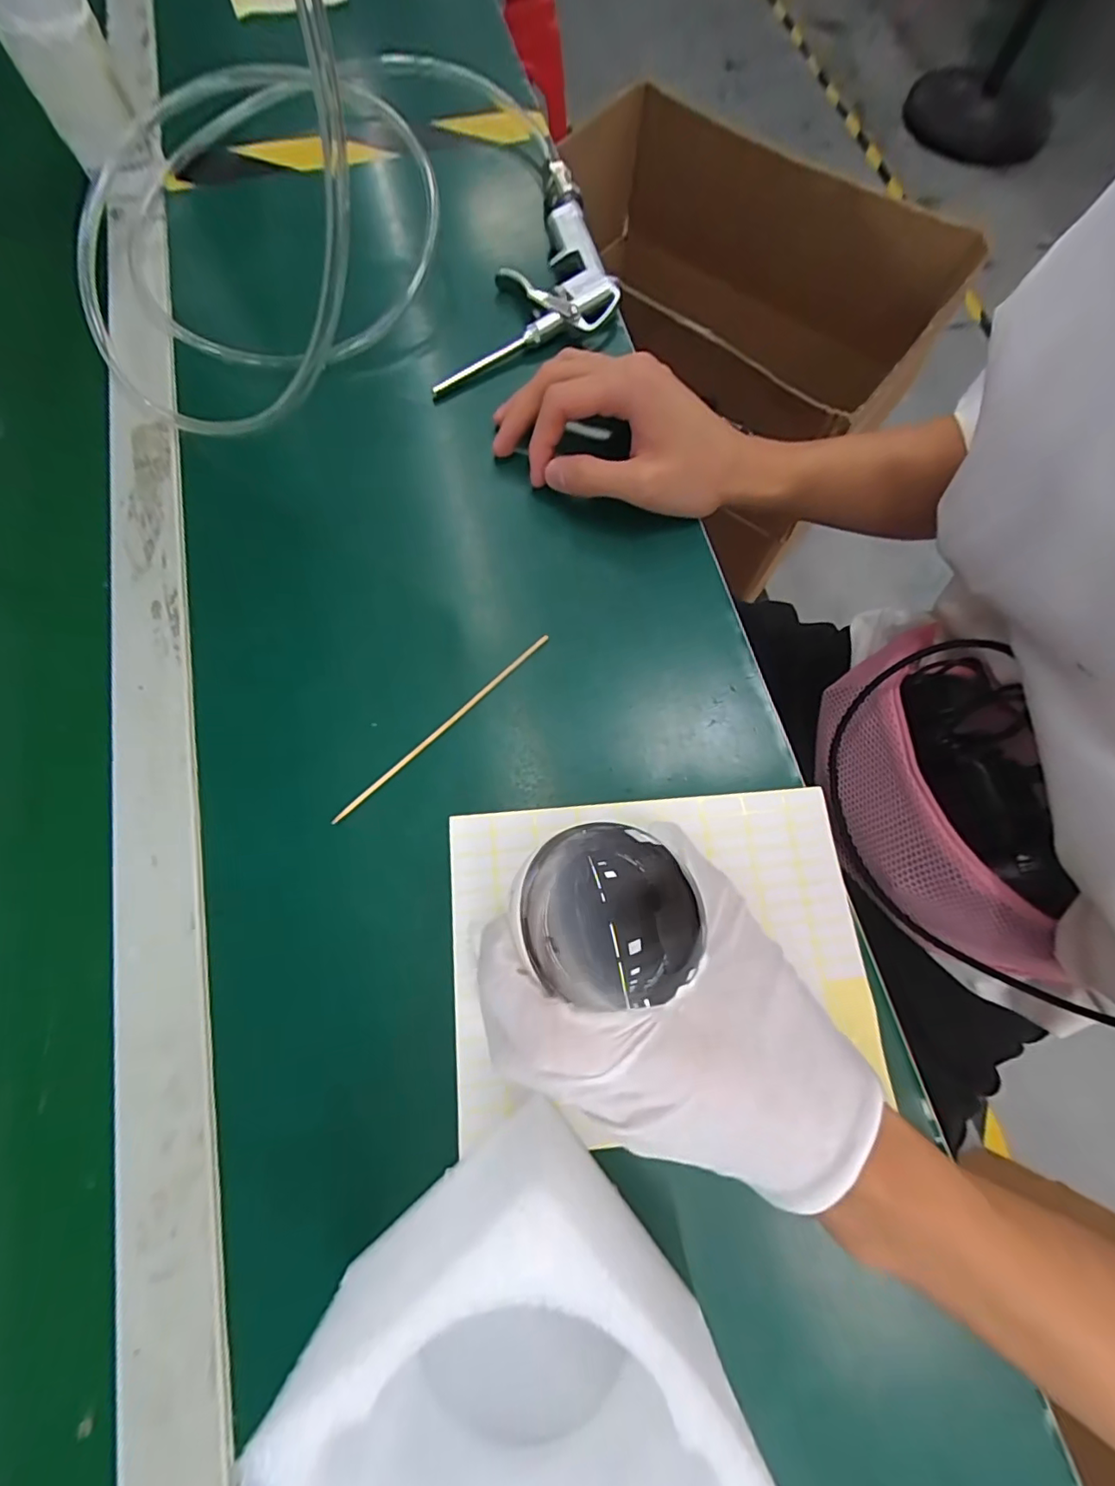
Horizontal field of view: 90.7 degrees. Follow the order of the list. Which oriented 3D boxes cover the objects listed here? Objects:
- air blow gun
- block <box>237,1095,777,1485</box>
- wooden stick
[{"bbox_3d":[-0.001,-0.310,0.376,0.085,0.025,0.198,20,73,5],"label":"air blow gun"},{"bbox_3d":[-0.011,0.198,0.181,0.109,0.091,0.100,-35,76,-11],"label":"block"},{"bbox_3d":[-0.059,-0.010,0.293,0.147,0.004,0.004,-42,78,-12],"label":"wooden stick"}]

